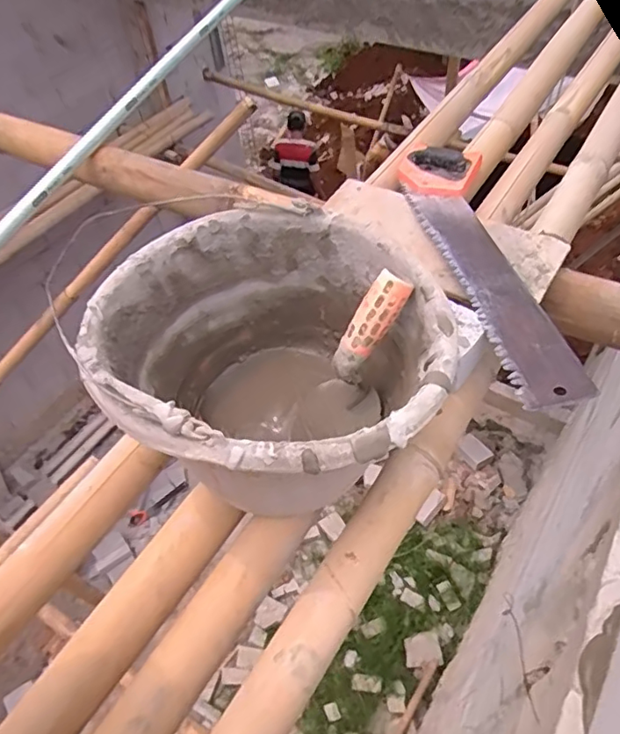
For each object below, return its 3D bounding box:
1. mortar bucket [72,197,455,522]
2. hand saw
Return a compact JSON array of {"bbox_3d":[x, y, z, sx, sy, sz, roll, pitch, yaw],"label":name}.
[{"bbox_3d":[-0.026,0.009,0.495,0.276,0.180,0.247,16,55,17],"label":"mortar bucket"},{"bbox_3d":[0.196,-0.146,0.684,0.112,0.022,0.512,-10,45,9],"label":"hand saw"}]

